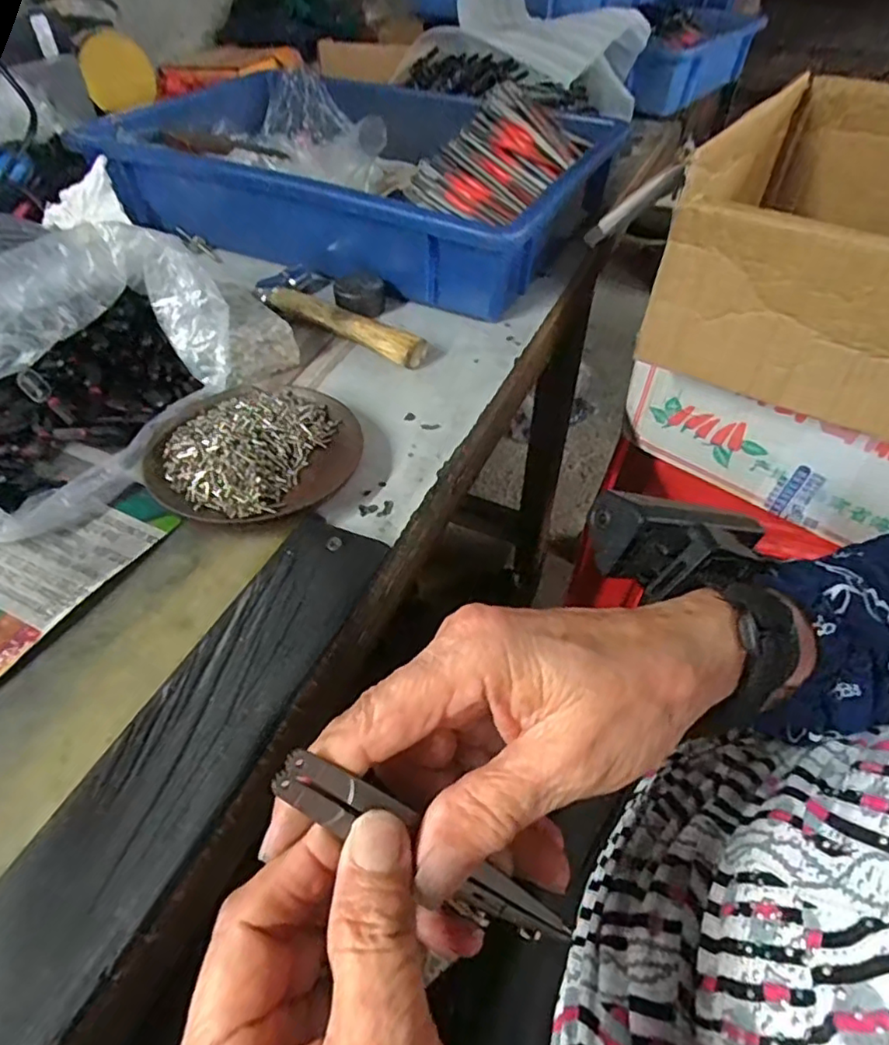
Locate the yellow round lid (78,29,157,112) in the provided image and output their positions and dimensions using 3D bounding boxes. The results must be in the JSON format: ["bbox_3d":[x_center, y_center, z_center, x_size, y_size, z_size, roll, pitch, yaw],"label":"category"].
[{"bbox_3d":[-0.338,-0.465,0.637,0.072,0.063,0.008,-31,49,-24],"label":"yellow round lid"}]

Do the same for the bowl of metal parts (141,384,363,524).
[{"bbox_3d":[-0.105,-0.042,0.343,0.104,0.019,0.110,0,47,0],"label":"bowl of metal parts"}]

